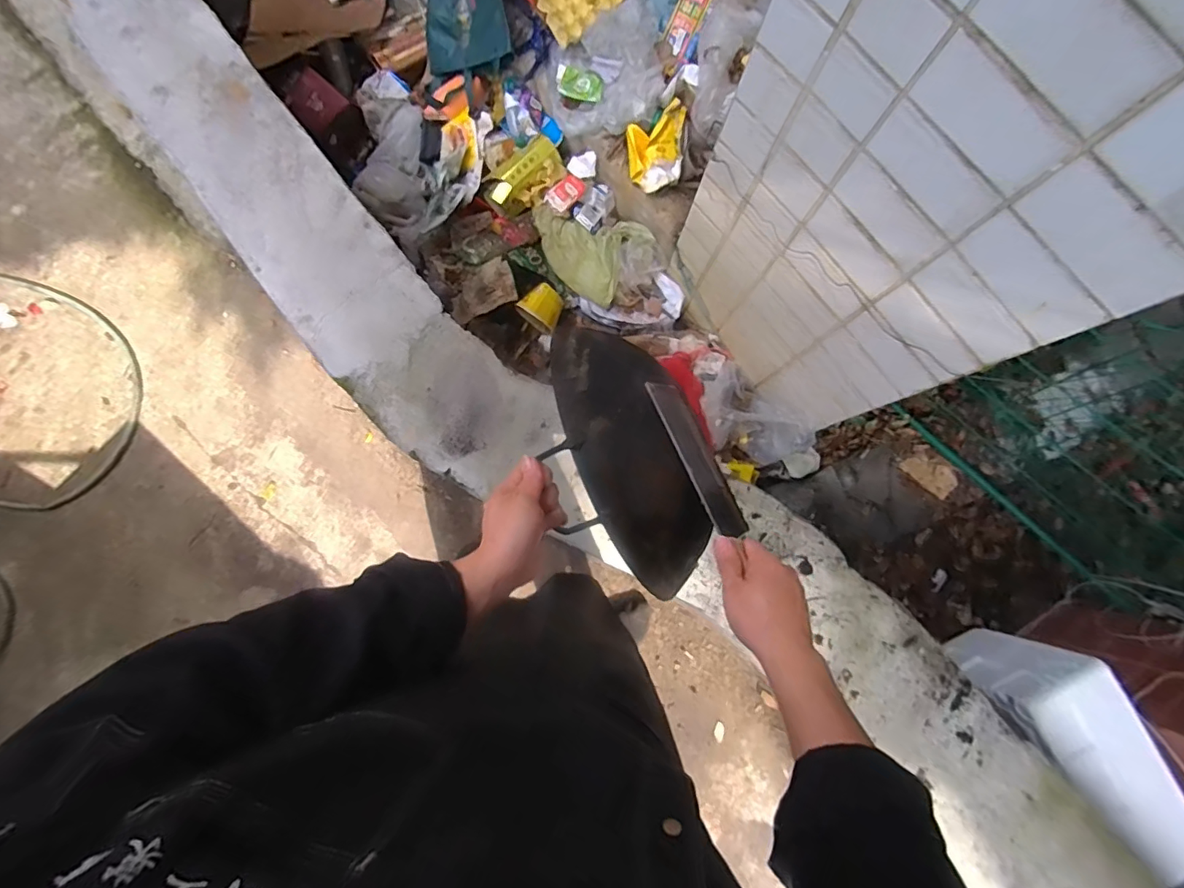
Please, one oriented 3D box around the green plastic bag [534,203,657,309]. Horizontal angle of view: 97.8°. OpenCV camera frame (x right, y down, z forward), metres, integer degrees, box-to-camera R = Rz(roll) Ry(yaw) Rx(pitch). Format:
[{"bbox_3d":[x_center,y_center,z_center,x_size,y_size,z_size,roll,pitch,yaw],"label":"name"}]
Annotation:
[{"bbox_3d":[-0.023,-0.582,1.601,0.385,0.056,0.243,20,95,13],"label":"green plastic bag"}]

